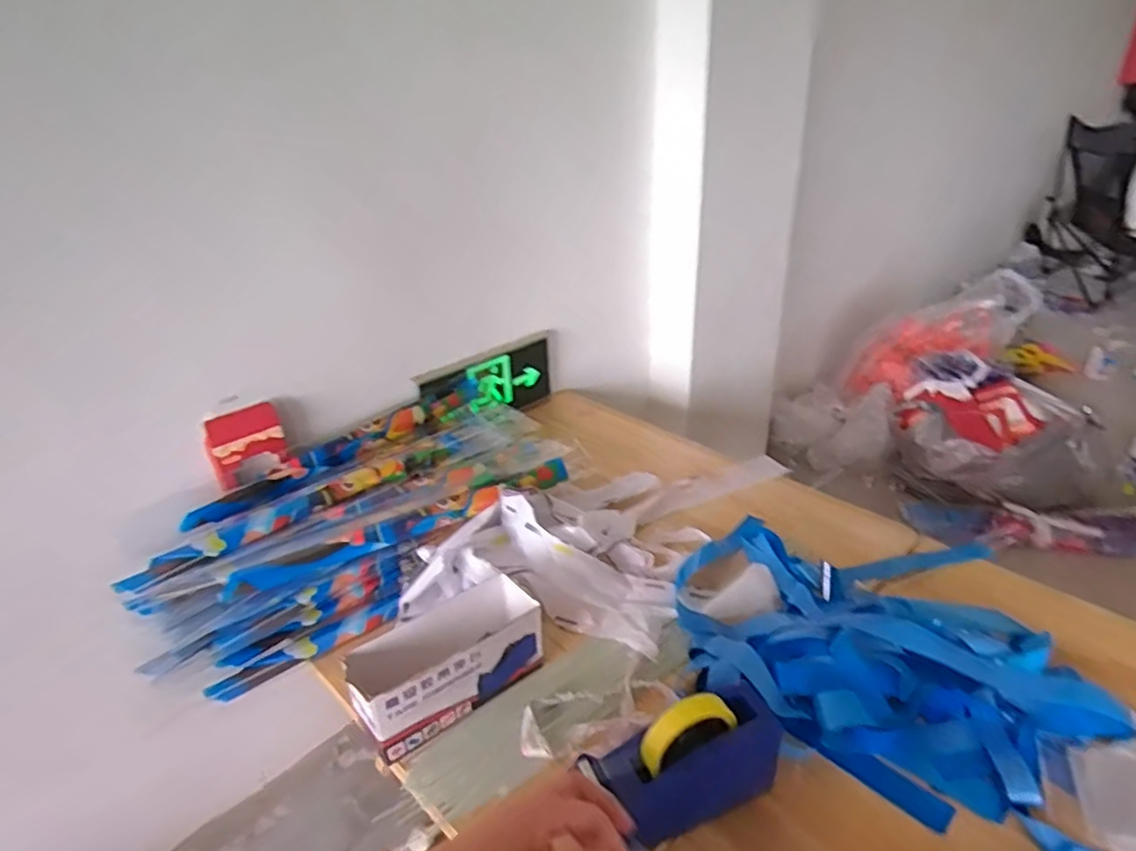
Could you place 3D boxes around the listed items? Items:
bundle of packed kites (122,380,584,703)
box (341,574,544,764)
[{"bbox_3d":[-0.278,0.125,0.998,0.285,0.111,0.673,23,37,38],"label":"bundle of packed kites"},{"bbox_3d":[-0.139,0.266,0.755,0.216,0.097,0.093,-22,34,-31],"label":"box"}]

